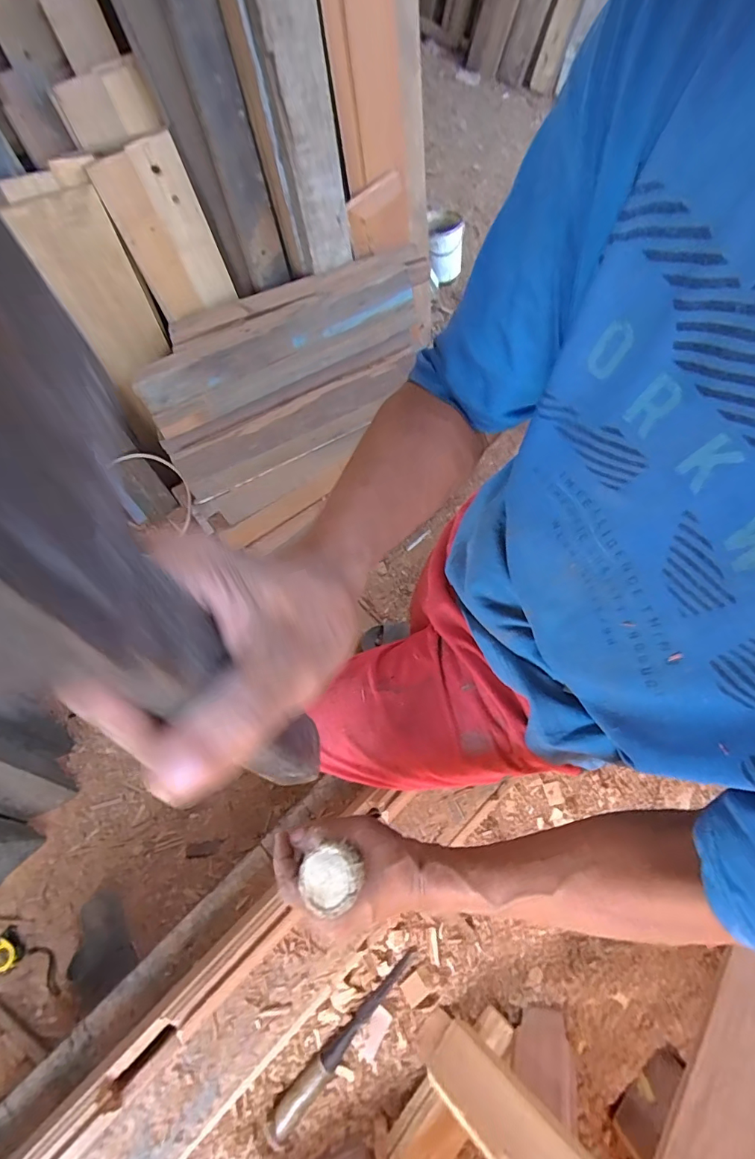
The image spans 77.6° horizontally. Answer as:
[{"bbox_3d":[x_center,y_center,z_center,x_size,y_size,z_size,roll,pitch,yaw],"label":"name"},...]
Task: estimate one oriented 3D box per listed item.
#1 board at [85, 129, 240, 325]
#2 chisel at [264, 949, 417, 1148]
[{"bbox_3d":[-0.510,-0.841,1.156,0.206,0.339,0.036,-34,59,-11],"label":"board"},{"bbox_3d":[-0.051,0.734,0.746,0.042,0.030,0.325,42,74,16],"label":"chisel"}]

